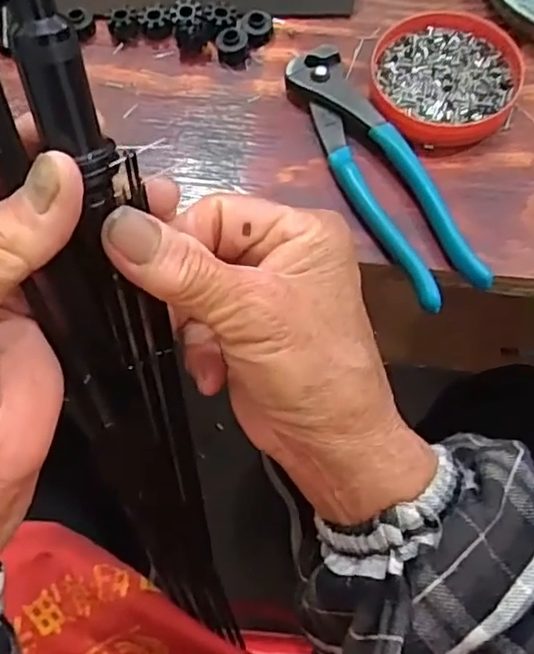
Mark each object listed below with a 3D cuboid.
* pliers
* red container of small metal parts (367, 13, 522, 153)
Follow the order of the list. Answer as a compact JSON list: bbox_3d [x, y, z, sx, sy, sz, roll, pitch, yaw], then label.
[{"bbox_3d":[0.056,-0.082,0.345,0.037,0.016,0.165,-23,66,-8],"label":"pliers"},{"bbox_3d":[0.098,-0.140,0.368,0.077,0.016,0.084,-7,65,-1],"label":"red container of small metal parts"}]

